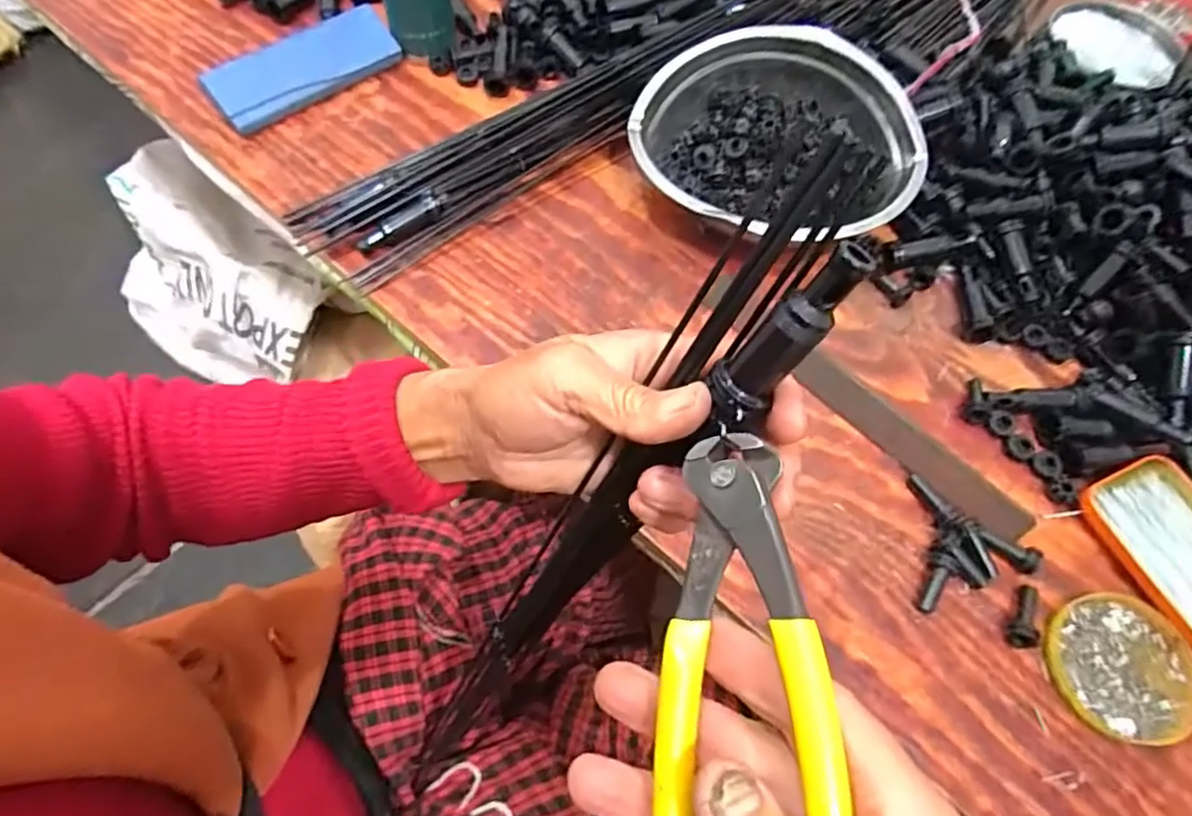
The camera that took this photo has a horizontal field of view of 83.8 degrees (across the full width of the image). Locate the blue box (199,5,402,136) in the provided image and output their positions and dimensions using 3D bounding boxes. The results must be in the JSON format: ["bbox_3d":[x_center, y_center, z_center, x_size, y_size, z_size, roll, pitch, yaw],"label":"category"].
[{"bbox_3d":[-0.253,-0.295,0.581,0.160,0.029,0.061,-37,71,-19],"label":"blue box"}]

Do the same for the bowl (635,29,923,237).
[{"bbox_3d":[0.150,-0.216,0.531,0.213,0.078,0.169,32,68,13],"label":"bowl"}]

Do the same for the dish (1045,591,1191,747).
[{"bbox_3d":[0.318,0.155,0.398,0.087,0.007,0.081,1,63,-3],"label":"dish"}]

